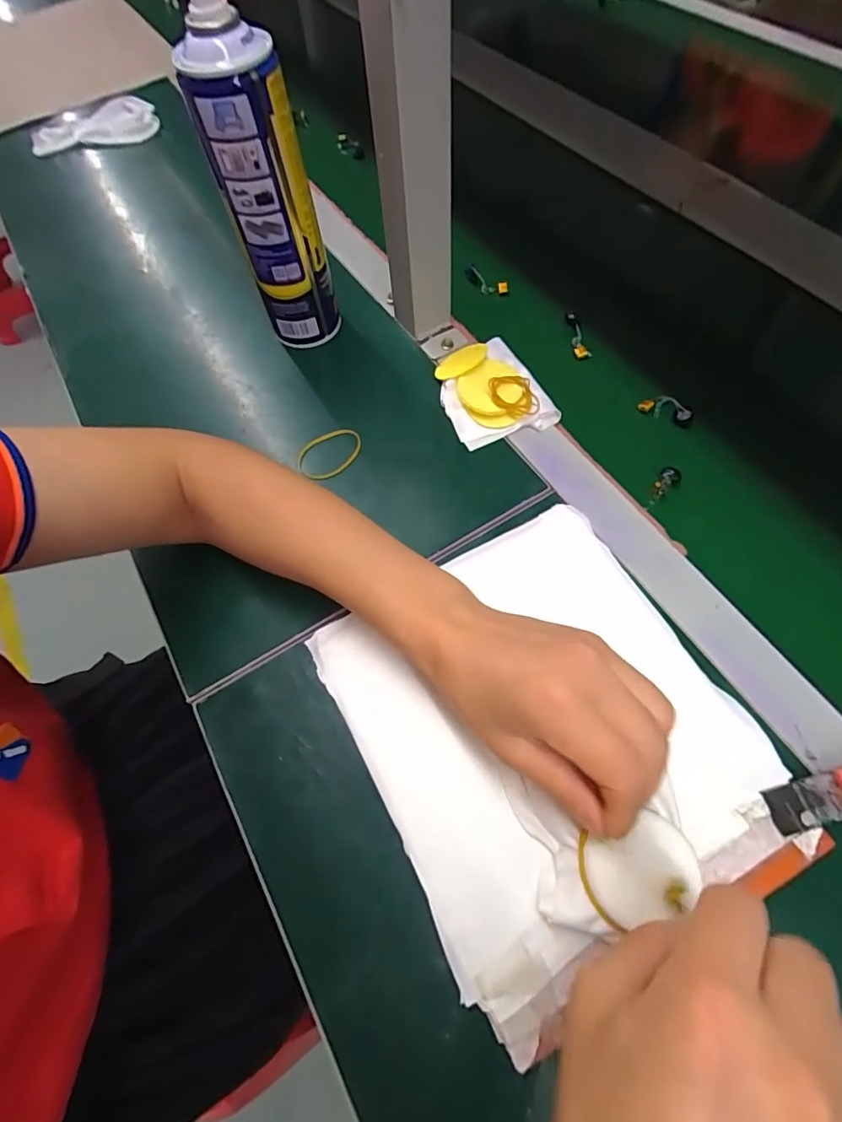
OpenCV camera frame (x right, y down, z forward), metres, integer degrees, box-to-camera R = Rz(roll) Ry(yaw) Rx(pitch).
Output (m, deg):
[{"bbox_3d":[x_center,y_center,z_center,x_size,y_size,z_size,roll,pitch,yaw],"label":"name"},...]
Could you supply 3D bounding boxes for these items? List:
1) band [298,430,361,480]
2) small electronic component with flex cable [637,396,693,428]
[{"bbox_3d":[-0.076,-0.088,0.416,0.056,0.005,0.041,-21,68,-4],"label":"band"},{"bbox_3d":[0.214,-0.133,0.433,0.044,0.014,0.024,26,69,15],"label":"small electronic component with flex cable"}]

